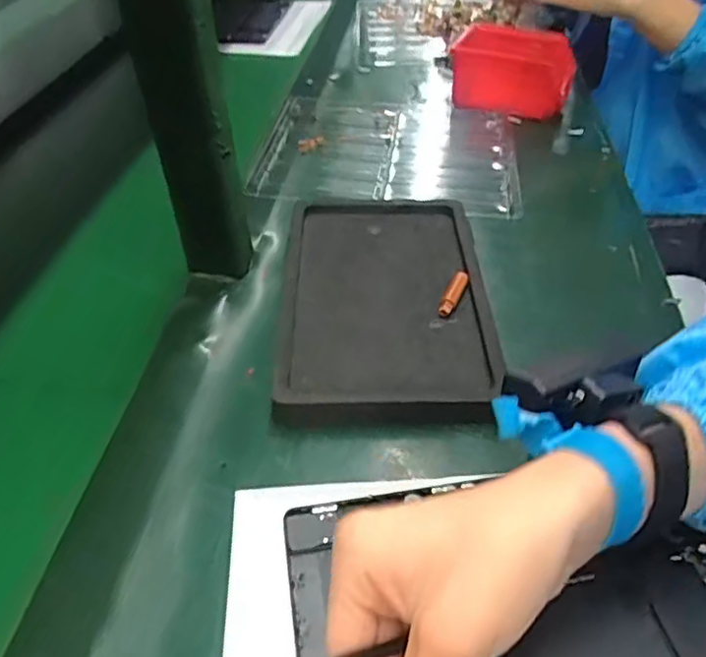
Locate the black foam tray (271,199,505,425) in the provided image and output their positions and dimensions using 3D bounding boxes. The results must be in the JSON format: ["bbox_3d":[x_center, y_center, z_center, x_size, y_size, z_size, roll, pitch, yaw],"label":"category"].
[{"bbox_3d":[0.024,-0.032,0.501,0.156,0.022,0.266,1,44,-2],"label":"black foam tray"}]

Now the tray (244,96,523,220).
[{"bbox_3d":[0.041,-0.202,0.692,0.271,0.022,0.248,7,44,4],"label":"tray"}]

